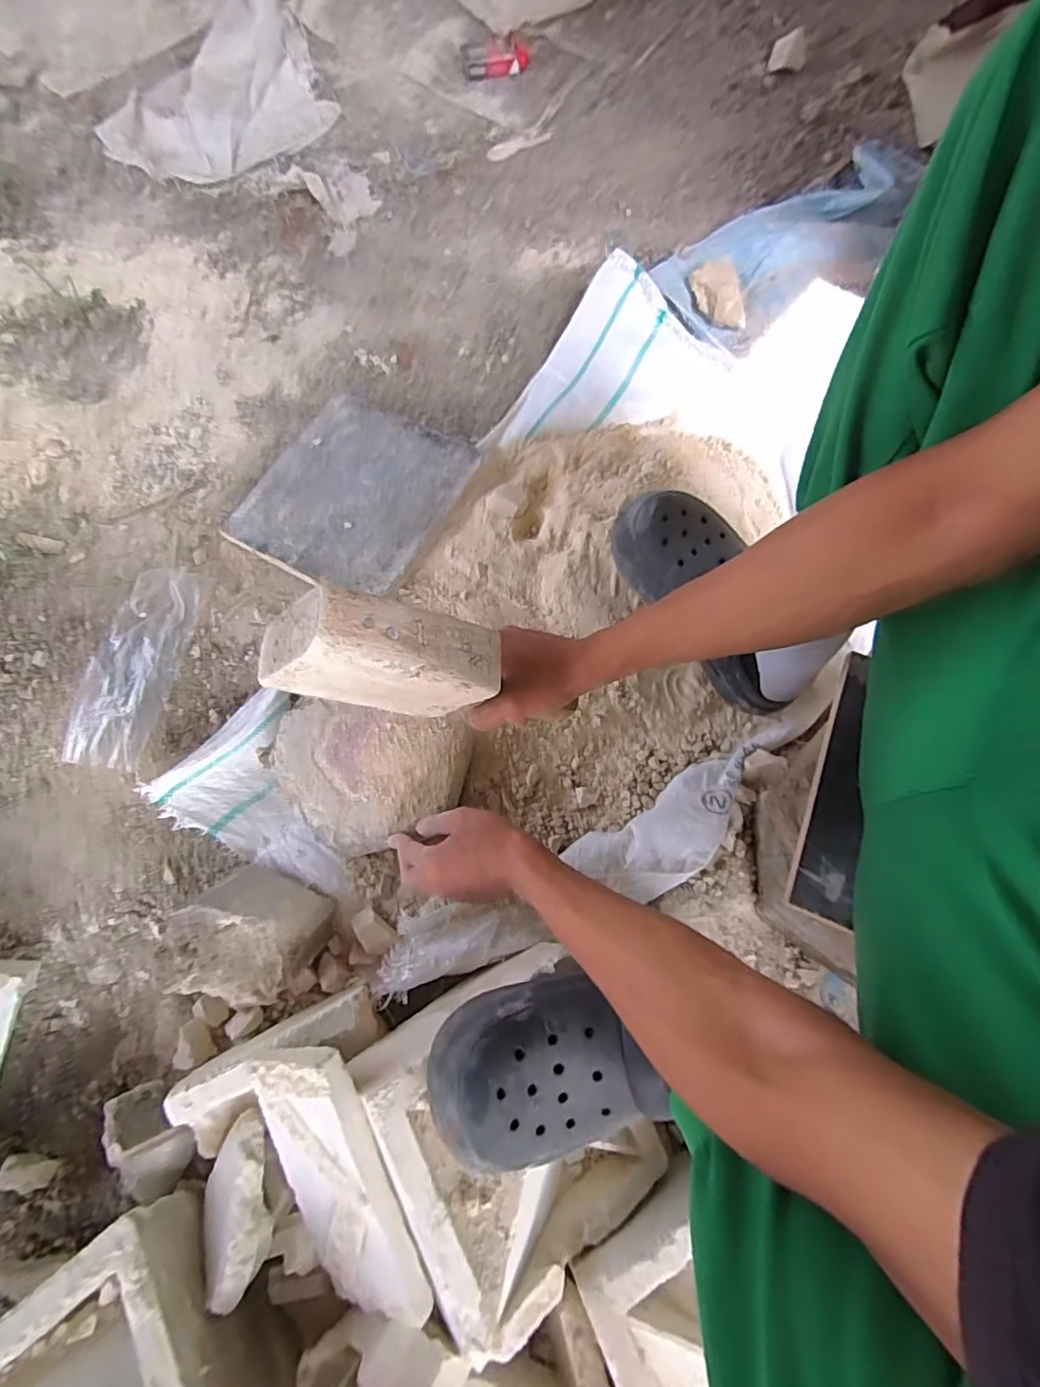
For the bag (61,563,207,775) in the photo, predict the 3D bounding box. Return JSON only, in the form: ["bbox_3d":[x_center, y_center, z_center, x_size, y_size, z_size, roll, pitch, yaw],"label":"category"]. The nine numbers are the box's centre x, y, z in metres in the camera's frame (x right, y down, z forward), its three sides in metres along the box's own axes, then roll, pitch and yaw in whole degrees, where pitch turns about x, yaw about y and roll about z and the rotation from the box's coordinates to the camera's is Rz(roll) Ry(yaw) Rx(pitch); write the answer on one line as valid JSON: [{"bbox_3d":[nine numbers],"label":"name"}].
[{"bbox_3d":[-0.442,-0.036,0.648,0.091,0.027,0.236,7,75,0],"label":"bag"}]

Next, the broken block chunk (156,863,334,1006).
[{"bbox_3d":[-0.253,0.225,0.523,0.114,0.085,0.100,22,74,7],"label":"broken block chunk"}]

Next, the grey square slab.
[{"bbox_3d":[-0.206,-0.254,0.700,0.240,0.014,0.258,29,77,13],"label":"grey square slab"}]

